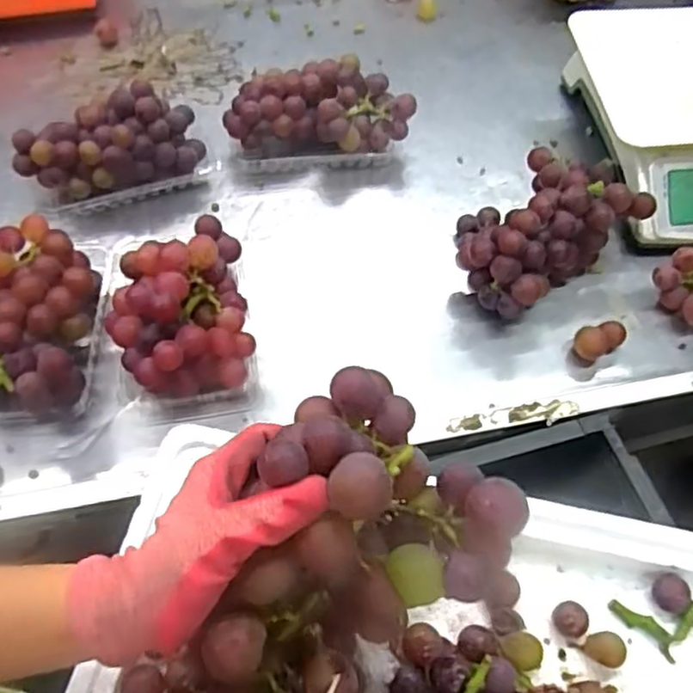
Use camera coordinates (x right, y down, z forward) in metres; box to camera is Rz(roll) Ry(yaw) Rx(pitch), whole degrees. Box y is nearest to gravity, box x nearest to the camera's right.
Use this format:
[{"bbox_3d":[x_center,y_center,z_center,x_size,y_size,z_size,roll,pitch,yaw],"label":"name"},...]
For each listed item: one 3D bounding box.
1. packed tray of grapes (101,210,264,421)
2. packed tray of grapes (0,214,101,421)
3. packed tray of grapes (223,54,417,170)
[{"bbox_3d":[-0.146,-0.037,0.575,0.114,0.093,0.164,-9,58,-8],"label":"packed tray of grapes"},{"bbox_3d":[-0.274,-0.028,0.579,0.105,0.067,0.186,-2,58,-4],"label":"packed tray of grapes"},{"bbox_3d":[-0.032,-0.249,0.727,0.196,0.084,0.090,-3,58,-4],"label":"packed tray of grapes"}]

